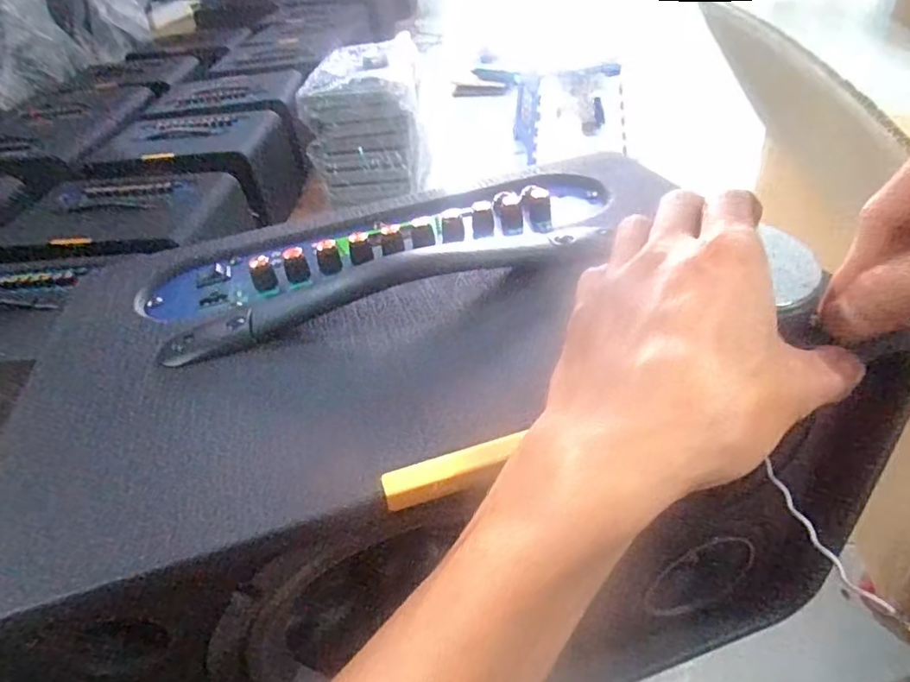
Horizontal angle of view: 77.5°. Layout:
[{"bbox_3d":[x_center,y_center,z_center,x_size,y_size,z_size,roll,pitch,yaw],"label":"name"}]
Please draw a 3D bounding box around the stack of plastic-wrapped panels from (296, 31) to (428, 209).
[{"bbox_3d":[-0.234,-0.607,1.556,0.308,0.279,0.410,-5,41,3],"label":"stack of plastic-wrapped panels"}]

